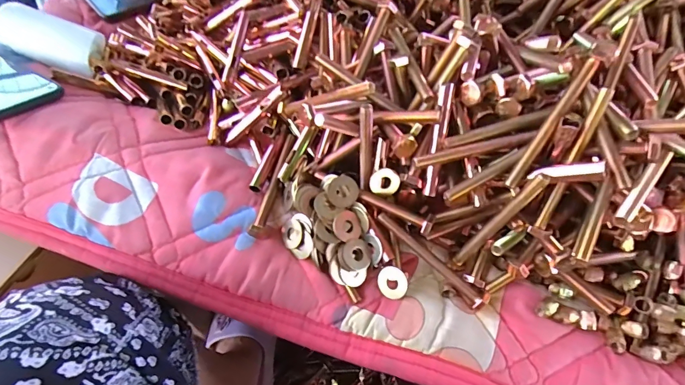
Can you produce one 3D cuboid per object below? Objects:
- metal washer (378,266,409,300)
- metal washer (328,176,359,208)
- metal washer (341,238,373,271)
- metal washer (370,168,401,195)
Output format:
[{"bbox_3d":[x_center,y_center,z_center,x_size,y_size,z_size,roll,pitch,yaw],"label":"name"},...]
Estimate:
[{"bbox_3d":[0.039,0.071,0.298,0.024,0.004,0.024,-6,75,24],"label":"metal washer"},{"bbox_3d":[0.000,-0.001,0.306,0.025,0.004,0.024,1,84,-11],"label":"metal washer"},{"bbox_3d":[0.011,0.048,0.299,0.024,0.004,0.024,9,85,-16],"label":"metal washer"},{"bbox_3d":[0.035,-0.009,0.310,0.024,0.004,0.022,-2,104,-7],"label":"metal washer"}]

